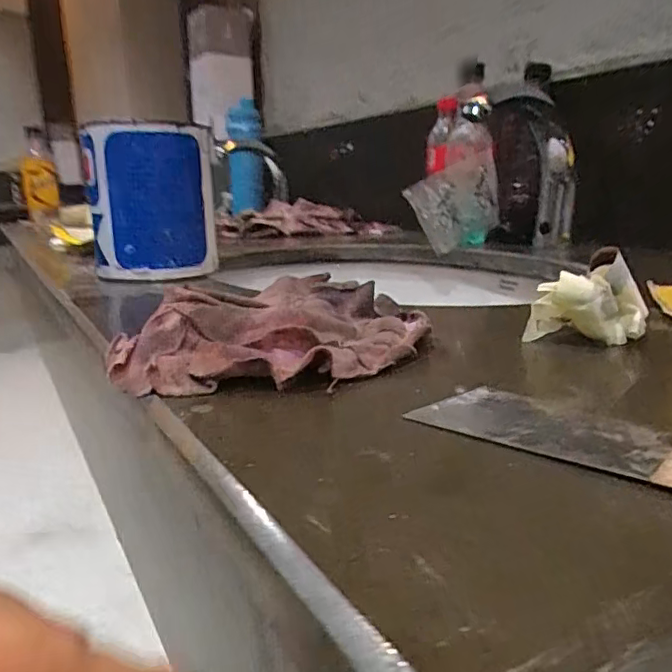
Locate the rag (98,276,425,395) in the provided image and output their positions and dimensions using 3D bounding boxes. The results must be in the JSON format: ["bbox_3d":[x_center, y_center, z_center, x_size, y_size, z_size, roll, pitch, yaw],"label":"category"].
[{"bbox_3d":[-0.024,-0.003,0.227,0.122,0.031,0.061,-6,16,-19],"label":"rag"}]

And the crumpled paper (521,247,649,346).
[{"bbox_3d":[0.112,-0.017,0.254,0.046,0.039,0.023,7,17,27],"label":"crumpled paper"}]

